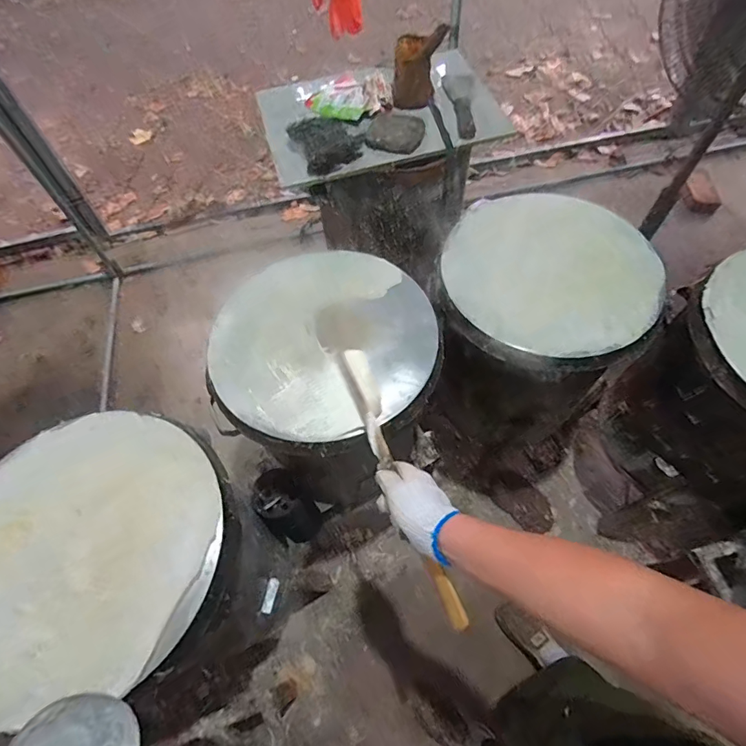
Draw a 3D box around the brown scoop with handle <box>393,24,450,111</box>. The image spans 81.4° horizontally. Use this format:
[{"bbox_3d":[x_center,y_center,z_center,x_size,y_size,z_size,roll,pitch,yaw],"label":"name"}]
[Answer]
[{"bbox_3d":[0.094,-0.628,0.886,0.101,0.128,0.096,5,61,6],"label":"brown scoop with handle"}]

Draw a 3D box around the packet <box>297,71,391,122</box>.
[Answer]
[{"bbox_3d":[-0.059,-0.598,0.936,0.173,0.034,0.149,-20,59,-8],"label":"packet"}]

